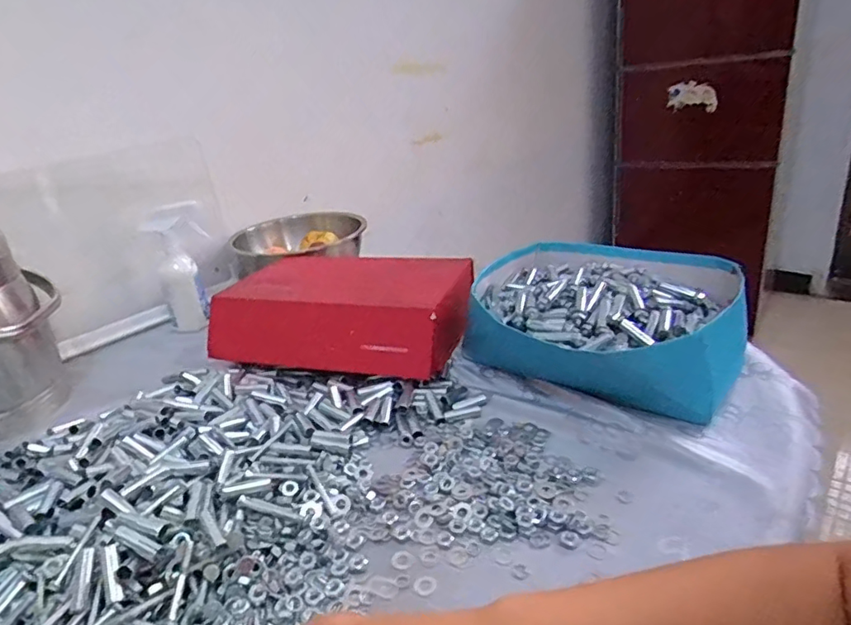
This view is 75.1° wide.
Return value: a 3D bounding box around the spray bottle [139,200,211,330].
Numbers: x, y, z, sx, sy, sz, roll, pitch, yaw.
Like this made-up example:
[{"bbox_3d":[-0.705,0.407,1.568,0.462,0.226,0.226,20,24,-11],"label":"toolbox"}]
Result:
[{"bbox_3d":[-0.368,-0.070,0.843,0.079,0.180,0.049,-21,30,-28],"label":"spray bottle"}]

